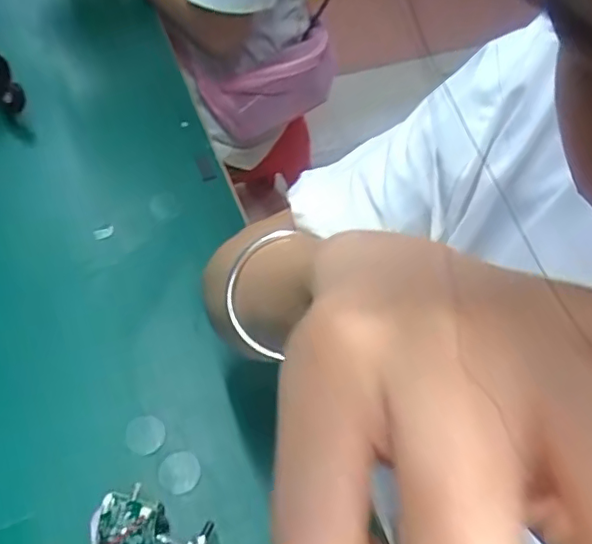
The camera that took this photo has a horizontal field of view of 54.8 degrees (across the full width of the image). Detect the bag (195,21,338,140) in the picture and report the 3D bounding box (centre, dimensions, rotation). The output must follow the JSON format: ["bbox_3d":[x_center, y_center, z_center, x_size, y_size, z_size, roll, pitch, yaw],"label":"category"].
[{"bbox_3d":[-0.031,-0.268,0.827,0.206,0.101,0.076,-26,66,-19],"label":"bag"}]

